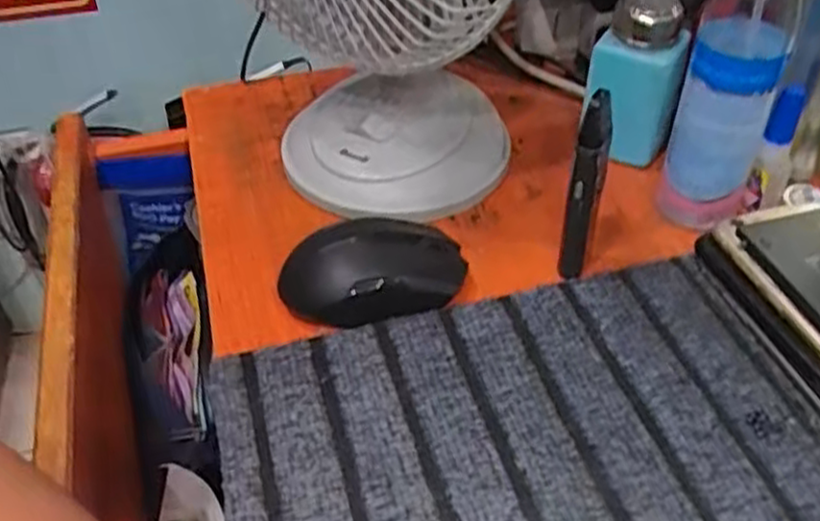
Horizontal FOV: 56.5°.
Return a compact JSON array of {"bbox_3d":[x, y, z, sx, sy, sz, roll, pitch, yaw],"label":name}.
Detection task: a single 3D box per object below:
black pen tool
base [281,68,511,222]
[{"bbox_3d":[0.091,-0.034,0.396,0.016,0.115,0.017,10,43,13],"label":"black pen tool"},{"bbox_3d":[-0.010,-0.076,0.503,0.148,0.046,0.126,-7,42,-5],"label":"base"}]

